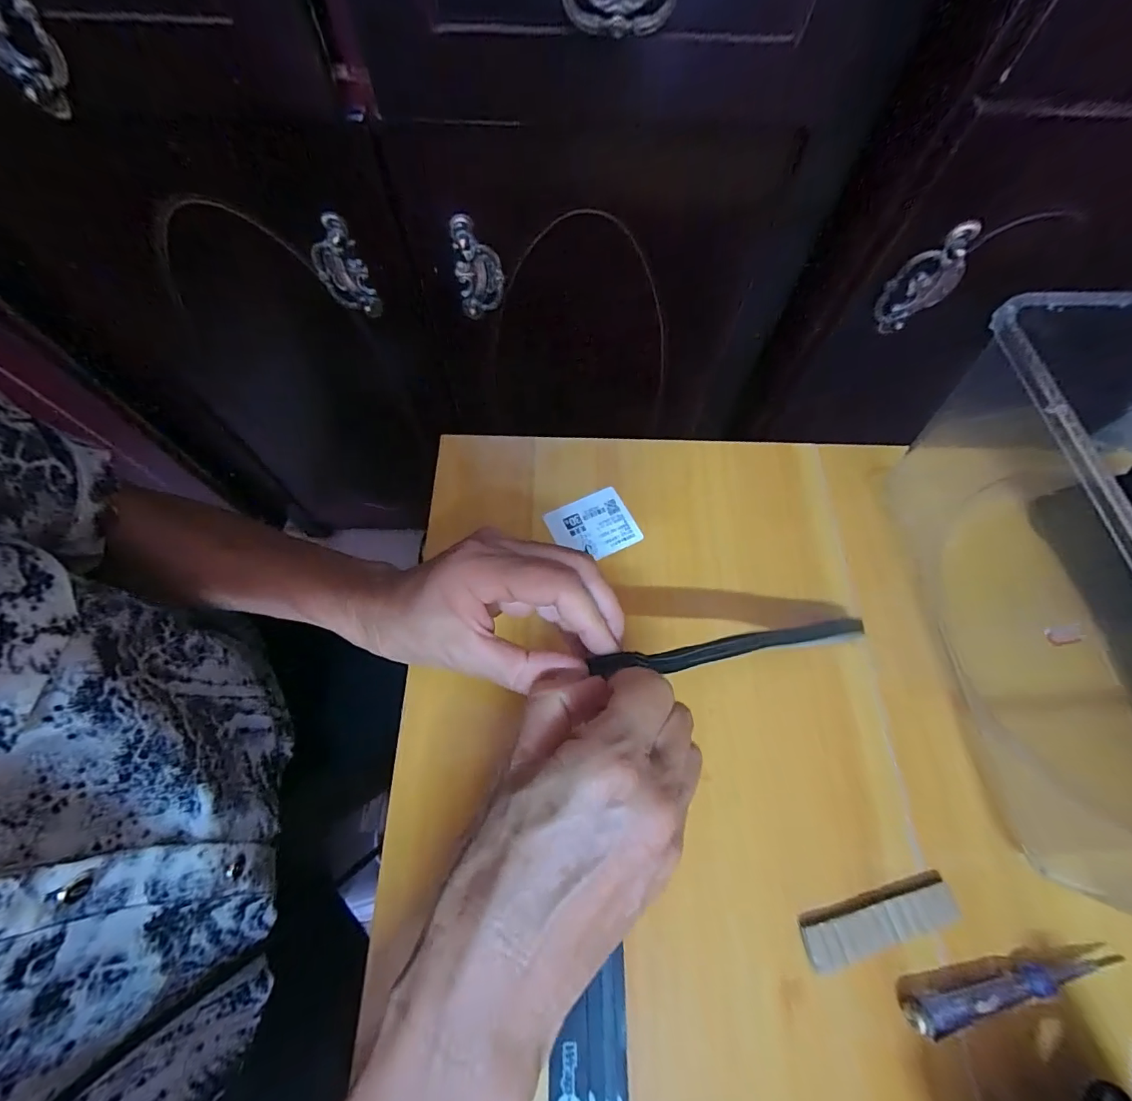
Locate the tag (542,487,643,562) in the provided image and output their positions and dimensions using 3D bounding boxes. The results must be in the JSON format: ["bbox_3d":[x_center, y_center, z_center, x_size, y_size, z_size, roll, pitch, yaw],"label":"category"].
[{"bbox_3d":[0.020,-0.017,0.352,0.061,0.004,0.049,-24,69,-11],"label":"tag"}]

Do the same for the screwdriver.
[{"bbox_3d":[0.229,0.222,0.241,0.120,0.010,0.015,-9,67,-5],"label":"screwdriver"}]

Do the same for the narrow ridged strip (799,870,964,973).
[{"bbox_3d":[0.168,0.196,0.253,0.086,0.009,0.022,-13,68,-7],"label":"narrow ridged strip"}]

